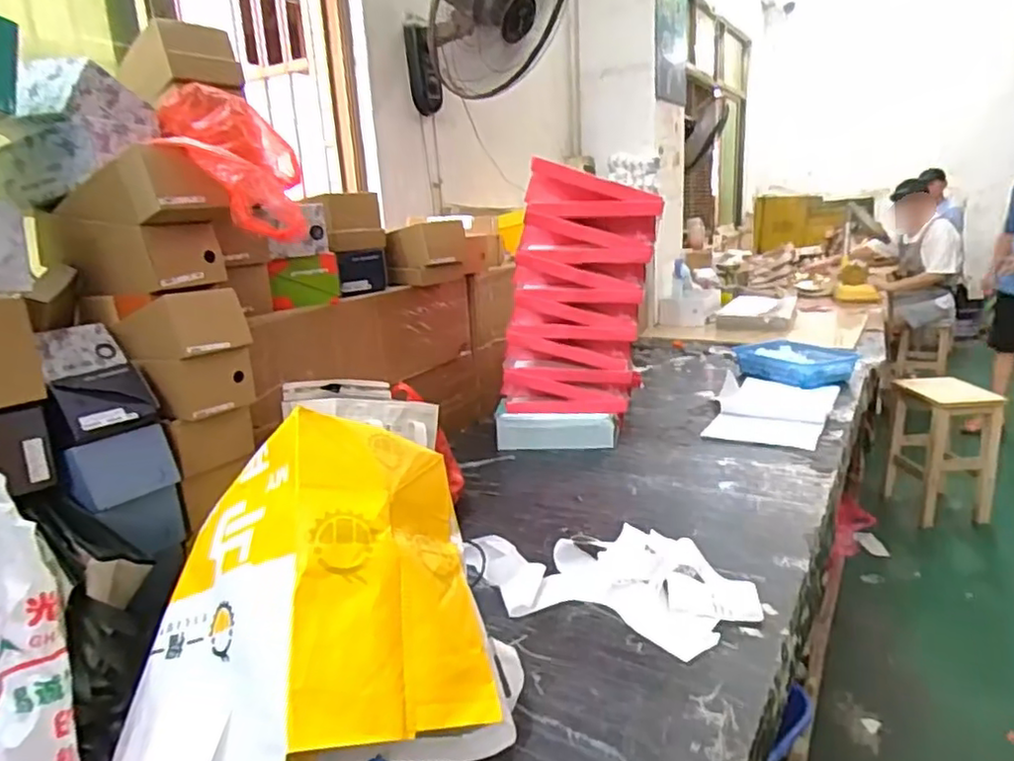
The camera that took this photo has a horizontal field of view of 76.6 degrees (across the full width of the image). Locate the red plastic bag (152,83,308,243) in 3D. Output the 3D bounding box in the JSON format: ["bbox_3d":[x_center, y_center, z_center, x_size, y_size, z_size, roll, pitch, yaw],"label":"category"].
[{"bbox_3d":[-0.421,-0.335,0.983,0.182,0.222,0.215,-8,15,-17],"label":"red plastic bag"}]

